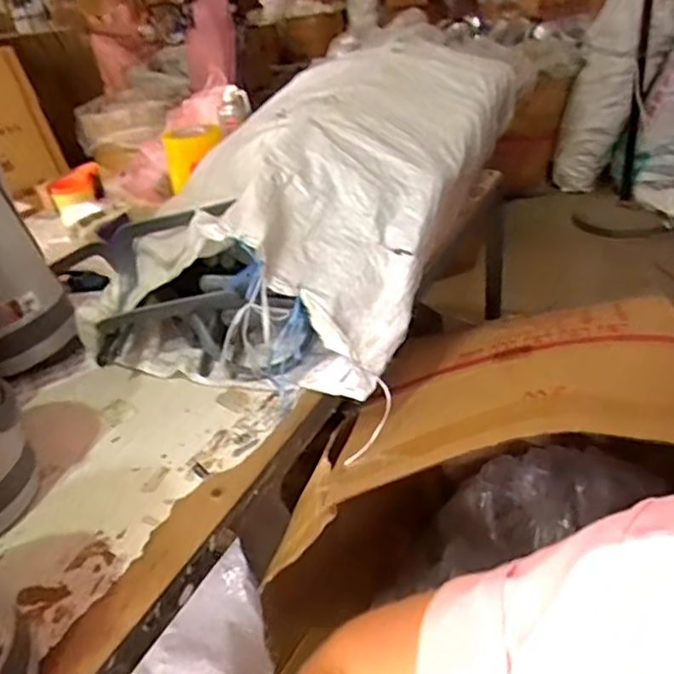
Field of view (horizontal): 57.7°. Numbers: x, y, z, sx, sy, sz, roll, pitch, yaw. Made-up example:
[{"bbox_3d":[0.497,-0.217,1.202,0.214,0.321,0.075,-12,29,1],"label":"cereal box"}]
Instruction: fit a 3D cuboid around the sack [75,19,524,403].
[{"bbox_3d":[-0.030,-0.215,0.962,0.460,0.264,0.687,9,35,25],"label":"sack"}]

